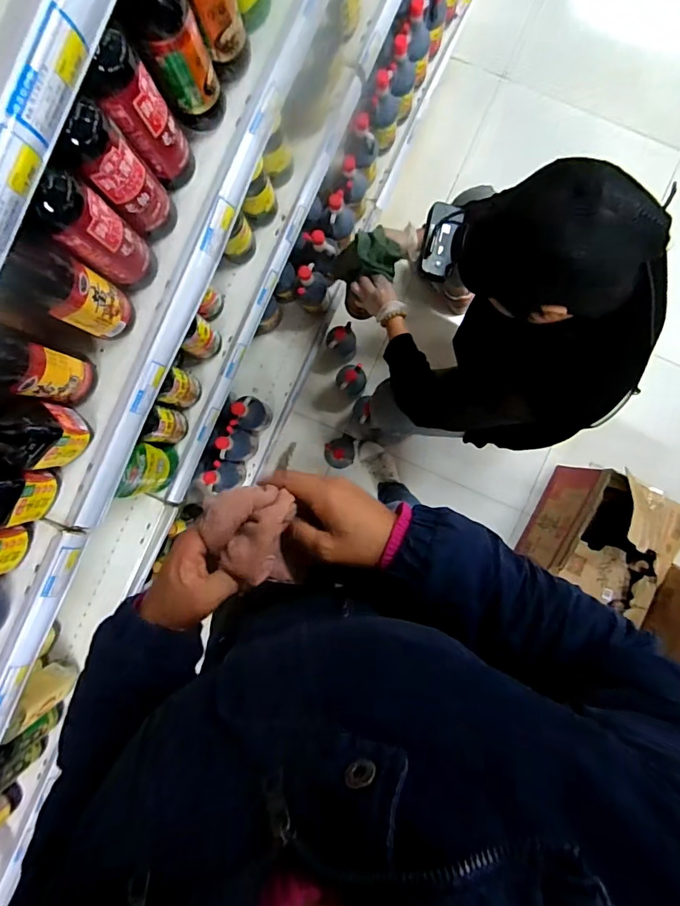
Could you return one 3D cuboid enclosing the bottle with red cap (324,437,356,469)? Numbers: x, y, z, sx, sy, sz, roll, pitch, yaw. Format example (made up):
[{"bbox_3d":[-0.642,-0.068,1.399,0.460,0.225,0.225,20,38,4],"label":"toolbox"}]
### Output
[{"bbox_3d":[0.003,-0.002,1.326,0.084,0.171,0.090,6,91,2],"label":"bottle with red cap"}]

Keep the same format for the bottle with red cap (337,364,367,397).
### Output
[{"bbox_3d":[0.032,-0.208,1.315,0.085,0.173,0.088,11,91,2],"label":"bottle with red cap"}]

